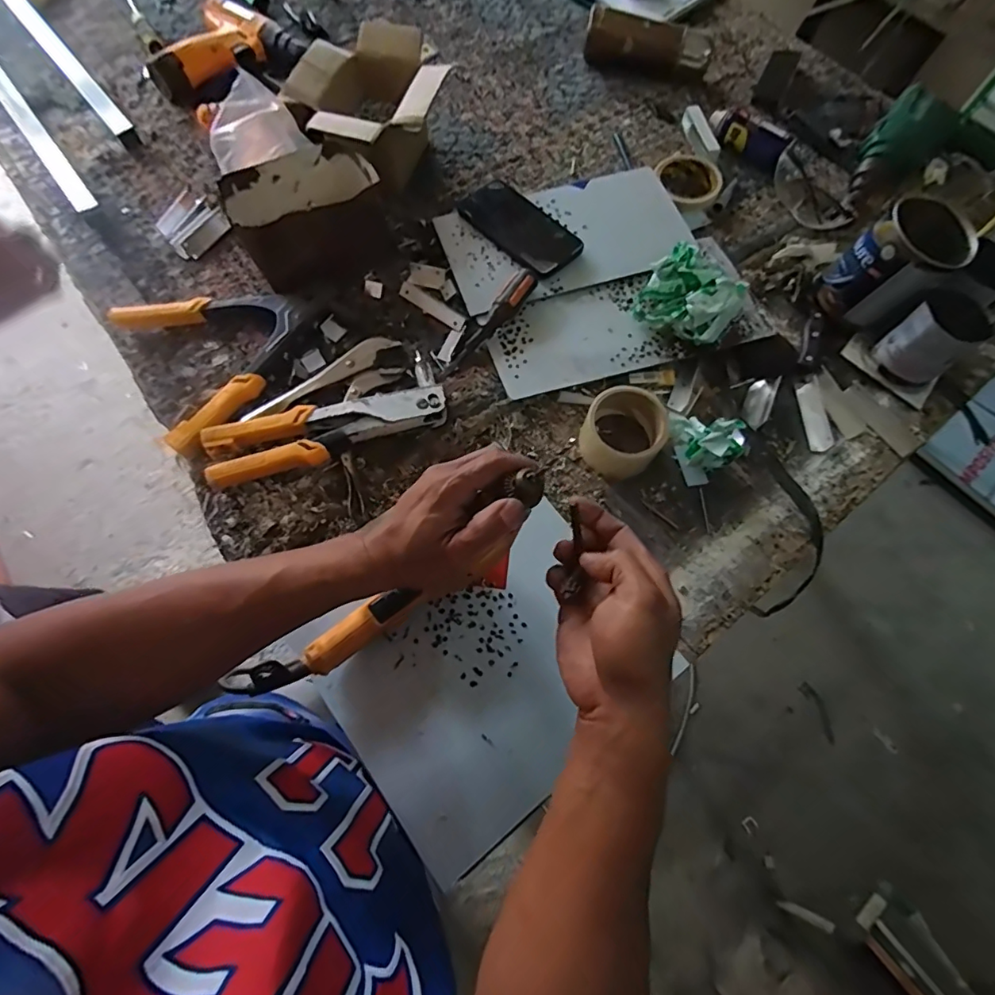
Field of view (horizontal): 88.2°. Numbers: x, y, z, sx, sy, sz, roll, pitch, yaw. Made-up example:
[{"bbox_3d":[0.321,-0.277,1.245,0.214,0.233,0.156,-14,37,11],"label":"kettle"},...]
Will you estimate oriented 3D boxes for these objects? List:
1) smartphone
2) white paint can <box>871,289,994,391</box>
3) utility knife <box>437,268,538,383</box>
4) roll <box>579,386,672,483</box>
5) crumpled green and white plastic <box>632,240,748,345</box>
[{"bbox_3d":[0.024,-0.352,0.662,0.088,0.014,0.182,-38,68,-12],"label":"smartphone"},{"bbox_3d":[0.498,-0.179,0.593,0.077,0.085,0.074,2,70,-4],"label":"white paint can"},{"bbox_3d":[-0.010,-0.202,0.593,0.023,0.029,0.175,35,70,13],"label":"utility knife"},{"bbox_3d":[0.136,-0.071,0.553,0.086,0.044,0.084,2,70,-4],"label":"roll"},{"bbox_3d":[0.229,-0.239,0.610,0.114,0.069,0.107,2,70,-4],"label":"crumpled green and white plastic"}]

